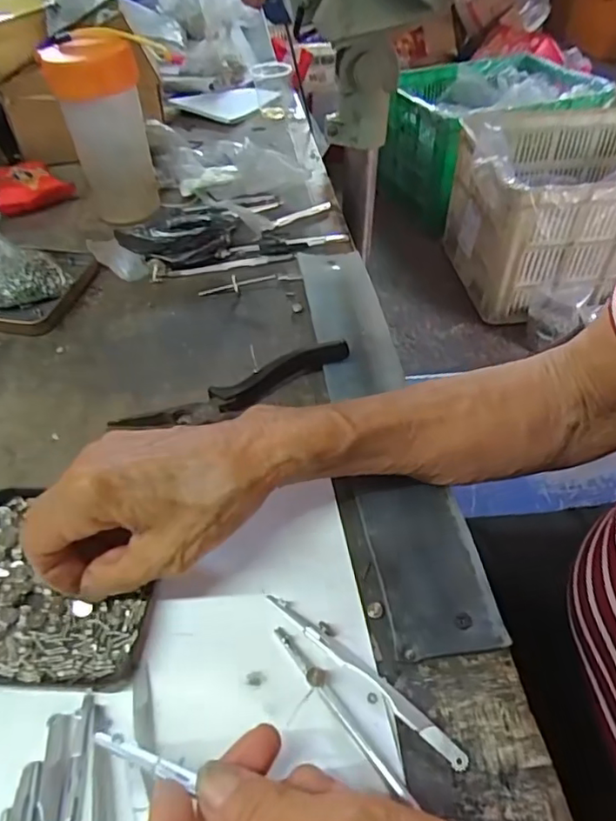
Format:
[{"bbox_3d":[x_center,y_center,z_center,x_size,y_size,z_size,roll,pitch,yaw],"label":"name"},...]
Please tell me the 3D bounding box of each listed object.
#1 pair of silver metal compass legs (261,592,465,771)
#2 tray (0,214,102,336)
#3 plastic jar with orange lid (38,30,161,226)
[{"bbox_3d":[0.022,0.108,0.242,0.102,0.005,0.010,32,54,31],"label":"pair of silver metal compass legs"},{"bbox_3d":[-0.233,-0.115,0.432,0.121,0.063,0.101,6,45,9],"label":"tray"},{"bbox_3d":[-0.175,-0.240,0.498,0.065,0.136,0.062,-19,46,-16],"label":"plastic jar with orange lid"}]

